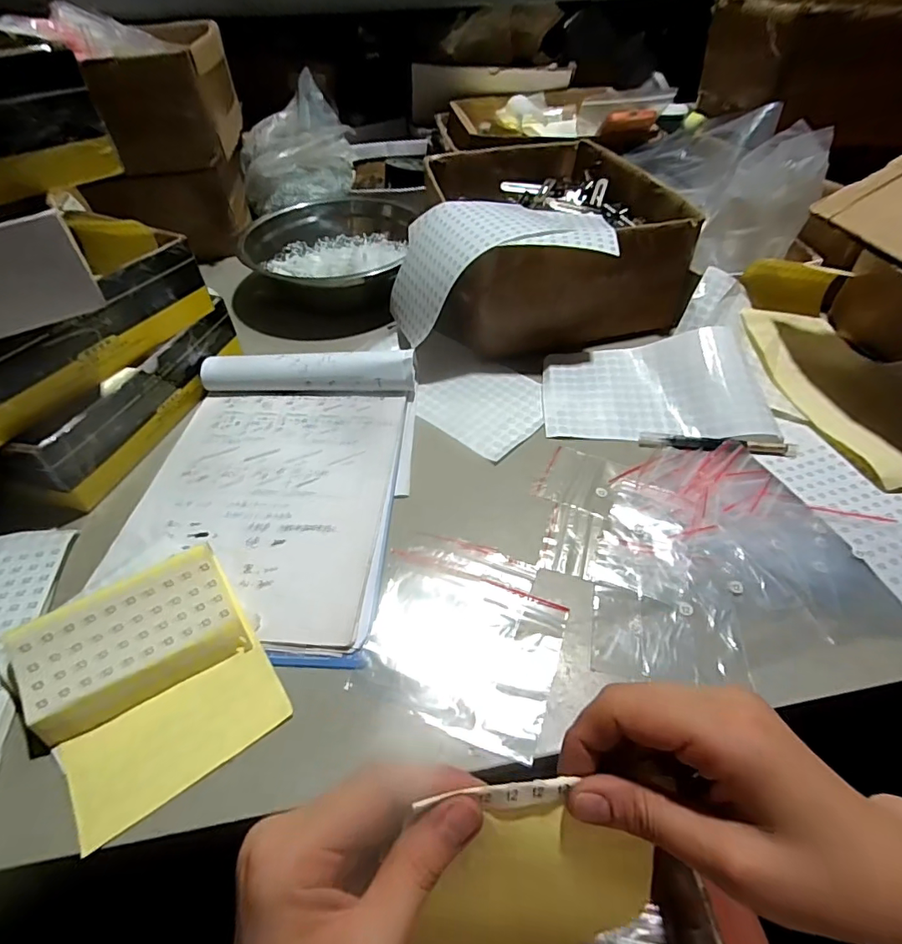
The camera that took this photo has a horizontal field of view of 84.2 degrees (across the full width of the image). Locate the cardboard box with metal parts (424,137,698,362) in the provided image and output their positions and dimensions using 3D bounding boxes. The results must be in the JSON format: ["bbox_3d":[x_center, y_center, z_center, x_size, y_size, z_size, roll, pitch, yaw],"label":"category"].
[{"bbox_3d":[0.120,-0.304,0.646,0.278,0.118,0.332,-5,49,-4],"label":"cardboard box with metal parts"}]

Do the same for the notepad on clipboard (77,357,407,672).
[{"bbox_3d":[-0.157,0.006,0.439,0.224,0.033,0.307,2,48,4],"label":"notepad on clipboard"}]

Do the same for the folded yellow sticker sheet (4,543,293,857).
[{"bbox_3d":[-0.189,0.131,0.316,0.126,0.018,0.136,-28,75,-24],"label":"folded yellow sticker sheet"}]

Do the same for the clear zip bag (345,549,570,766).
[{"bbox_3d":[0.005,0.117,0.343,0.132,0.006,0.107,15,50,15],"label":"clear zip bag"}]

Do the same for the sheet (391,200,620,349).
[{"bbox_3d":[0.047,-0.232,0.564,0.230,0.105,0.151,-7,49,-6],"label":"sheet"}]

